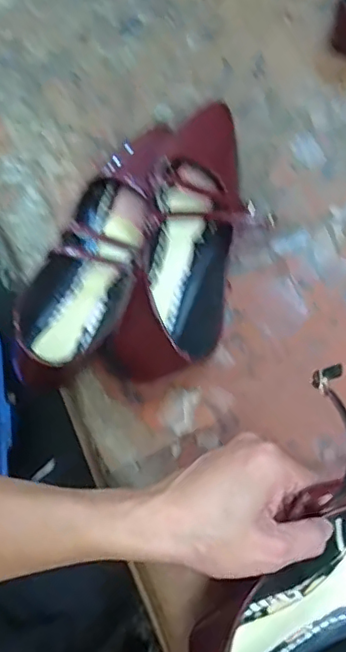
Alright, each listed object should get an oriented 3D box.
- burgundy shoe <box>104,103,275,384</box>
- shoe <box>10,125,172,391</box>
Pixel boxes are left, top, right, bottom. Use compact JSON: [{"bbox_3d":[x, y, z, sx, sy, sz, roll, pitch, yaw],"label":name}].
[{"bbox_3d":[0.011,-0.059,0.444,0.089,0.065,0.223,22,74,9],"label":"burgundy shoe"},{"bbox_3d":[-0.060,-0.059,0.452,0.078,0.063,0.235,18,73,8],"label":"shoe"}]

